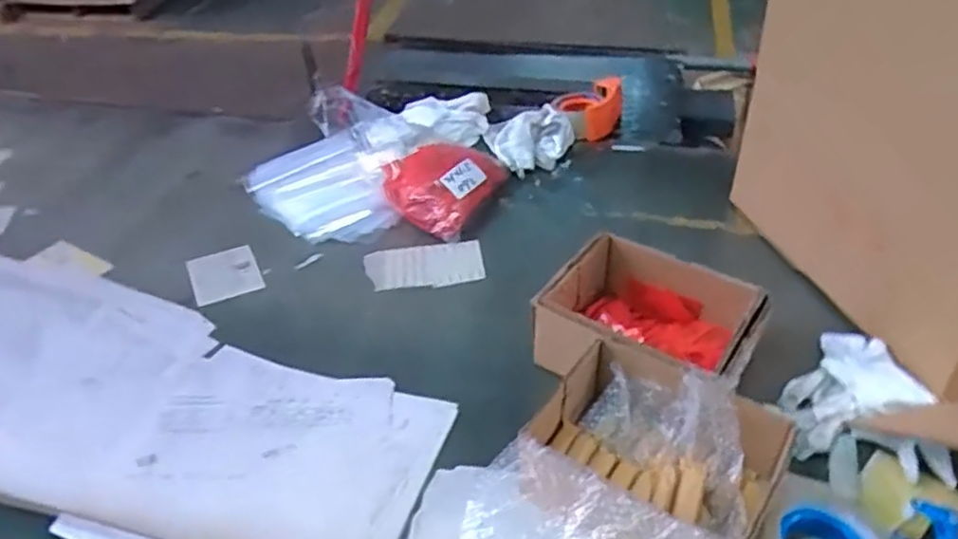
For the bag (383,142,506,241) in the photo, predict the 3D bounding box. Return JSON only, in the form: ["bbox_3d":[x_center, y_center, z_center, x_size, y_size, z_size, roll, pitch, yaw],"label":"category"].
[{"bbox_3d":[-0.058,-0.131,1.008,0.147,0.073,0.181,17,43,23],"label":"bag"}]

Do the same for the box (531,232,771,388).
[{"bbox_3d":[0.185,0.064,0.733,0.205,0.098,0.165,26,47,31],"label":"box"}]

